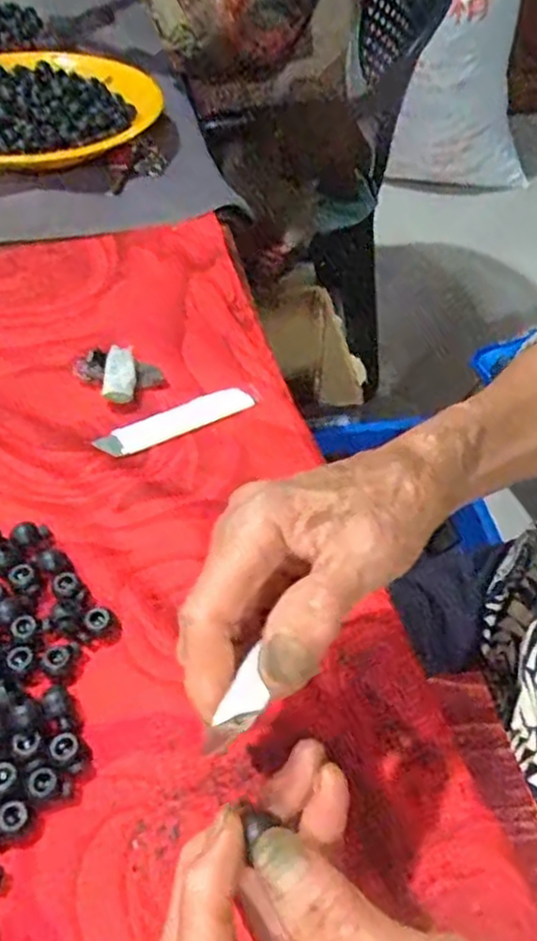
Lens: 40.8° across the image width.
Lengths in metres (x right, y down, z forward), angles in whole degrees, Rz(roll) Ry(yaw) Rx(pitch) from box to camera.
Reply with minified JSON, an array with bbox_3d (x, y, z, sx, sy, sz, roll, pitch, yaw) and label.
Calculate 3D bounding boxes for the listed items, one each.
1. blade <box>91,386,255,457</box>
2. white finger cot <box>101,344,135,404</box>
[{"bbox_3d":[-0.057,-0.033,0.451,0.102,0.004,0.020,-25,55,-25],"label":"blade"},{"bbox_3d":[-0.096,-0.061,0.462,0.020,0.016,0.037,4,70,-19],"label":"white finger cot"}]

